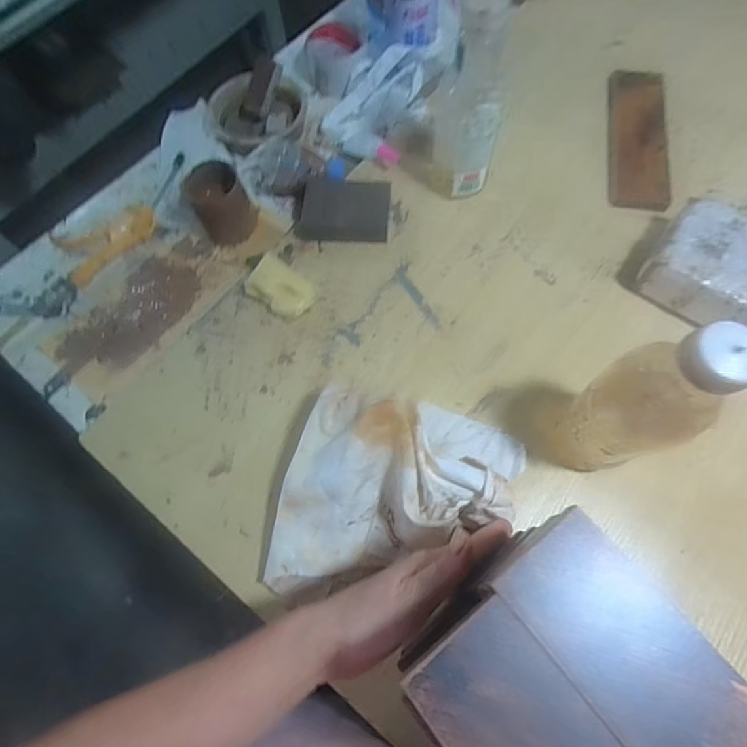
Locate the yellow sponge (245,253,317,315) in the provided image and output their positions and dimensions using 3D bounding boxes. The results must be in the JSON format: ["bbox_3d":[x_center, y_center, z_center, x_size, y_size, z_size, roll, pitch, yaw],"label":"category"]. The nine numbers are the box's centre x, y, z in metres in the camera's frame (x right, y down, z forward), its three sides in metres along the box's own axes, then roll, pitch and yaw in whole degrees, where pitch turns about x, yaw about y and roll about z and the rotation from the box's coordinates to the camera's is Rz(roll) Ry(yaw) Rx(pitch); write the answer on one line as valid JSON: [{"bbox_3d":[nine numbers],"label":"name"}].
[{"bbox_3d":[-0.097,-0.088,0.506,0.064,0.033,0.043,31,73,13],"label":"yellow sponge"}]

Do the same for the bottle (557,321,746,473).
[{"bbox_3d":[0.192,0.028,0.358,0.059,0.209,0.068,-25,70,-8],"label":"bottle"}]

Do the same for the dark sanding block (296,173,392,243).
[{"bbox_3d":[-0.032,-0.181,0.545,0.097,0.034,0.068,8,69,5],"label":"dark sanding block"}]

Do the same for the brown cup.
[{"bbox_3d":[-0.171,-0.195,0.548,0.064,0.061,0.074,-27,70,-9],"label":"brown cup"}]

